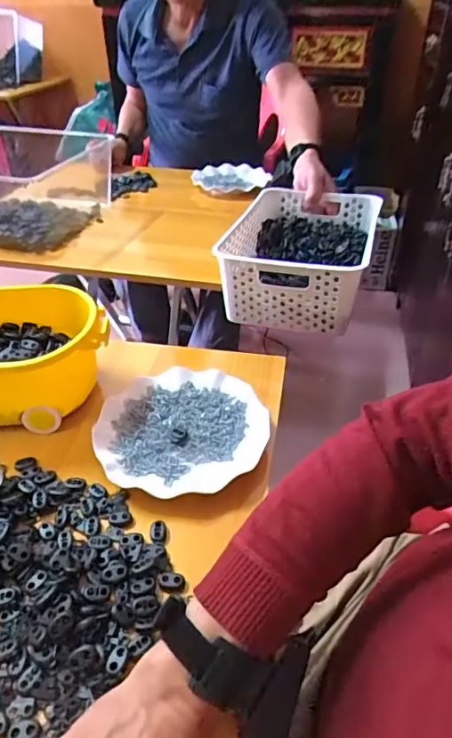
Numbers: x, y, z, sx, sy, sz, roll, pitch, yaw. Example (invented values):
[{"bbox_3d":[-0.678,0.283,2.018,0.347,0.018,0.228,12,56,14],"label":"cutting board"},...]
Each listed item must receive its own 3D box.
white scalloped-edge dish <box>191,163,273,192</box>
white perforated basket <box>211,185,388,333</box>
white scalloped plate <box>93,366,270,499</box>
[{"bbox_3d":[0.020,-0.479,1.247,0.164,0.029,0.170,0,38,0],"label":"white scalloped-edge dish"},{"bbox_3d":[0.117,-0.191,0.779,0.196,0.101,0.308,11,42,15],"label":"white perforated basket"},{"bbox_3d":[-0.050,0.064,0.547,0.178,0.017,0.183,-1,40,1],"label":"white scalloped plate"}]

